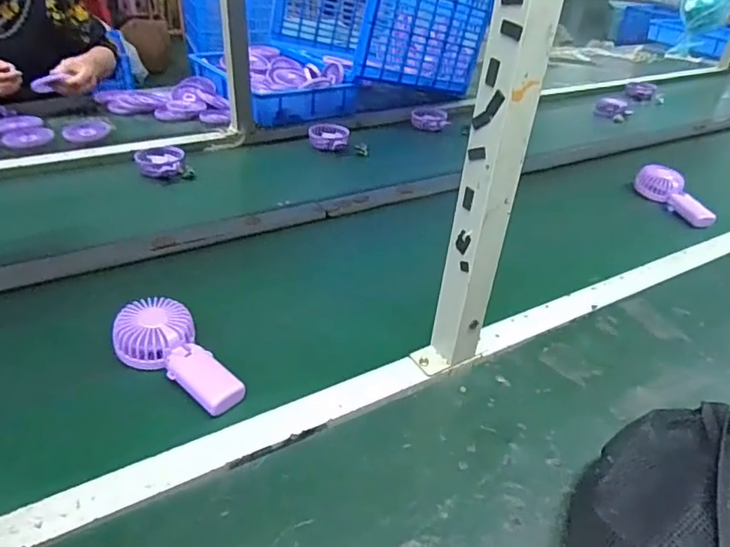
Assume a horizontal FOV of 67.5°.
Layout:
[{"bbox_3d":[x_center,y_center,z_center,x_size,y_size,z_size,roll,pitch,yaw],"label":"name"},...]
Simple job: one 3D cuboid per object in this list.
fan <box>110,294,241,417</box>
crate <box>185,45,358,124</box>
[{"bbox_3d":[-0.209,0.093,0.604,0.081,0.055,0.164,-25,42,-38],"label":"fan"},{"bbox_3d":[-0.264,-0.548,1.534,0.328,0.104,0.491,-19,41,-30],"label":"crate"}]

